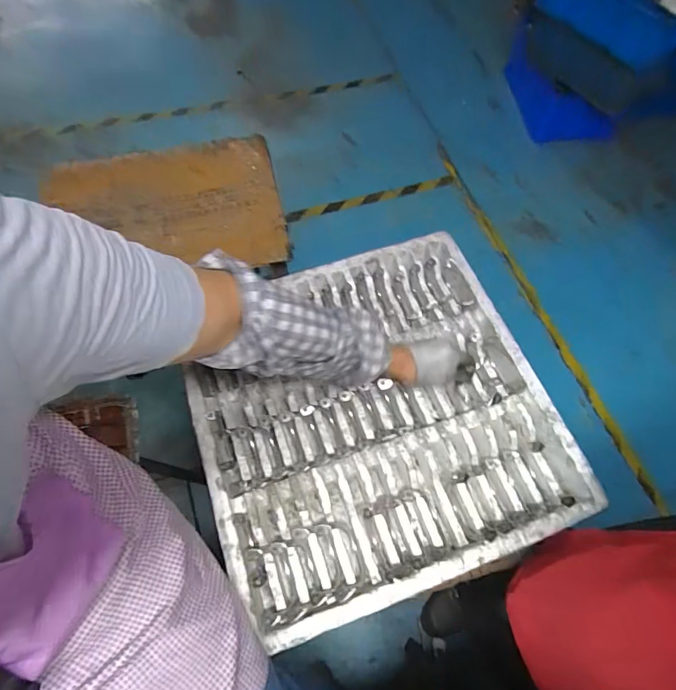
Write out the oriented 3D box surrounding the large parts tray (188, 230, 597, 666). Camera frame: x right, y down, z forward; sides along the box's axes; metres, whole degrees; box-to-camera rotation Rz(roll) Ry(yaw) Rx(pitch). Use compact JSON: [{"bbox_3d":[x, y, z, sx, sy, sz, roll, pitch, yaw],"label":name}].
[{"bbox_3d":[0.052,0.103,0.717,0.528,0.070,0.532,-18,66,-8],"label":"large parts tray"}]

